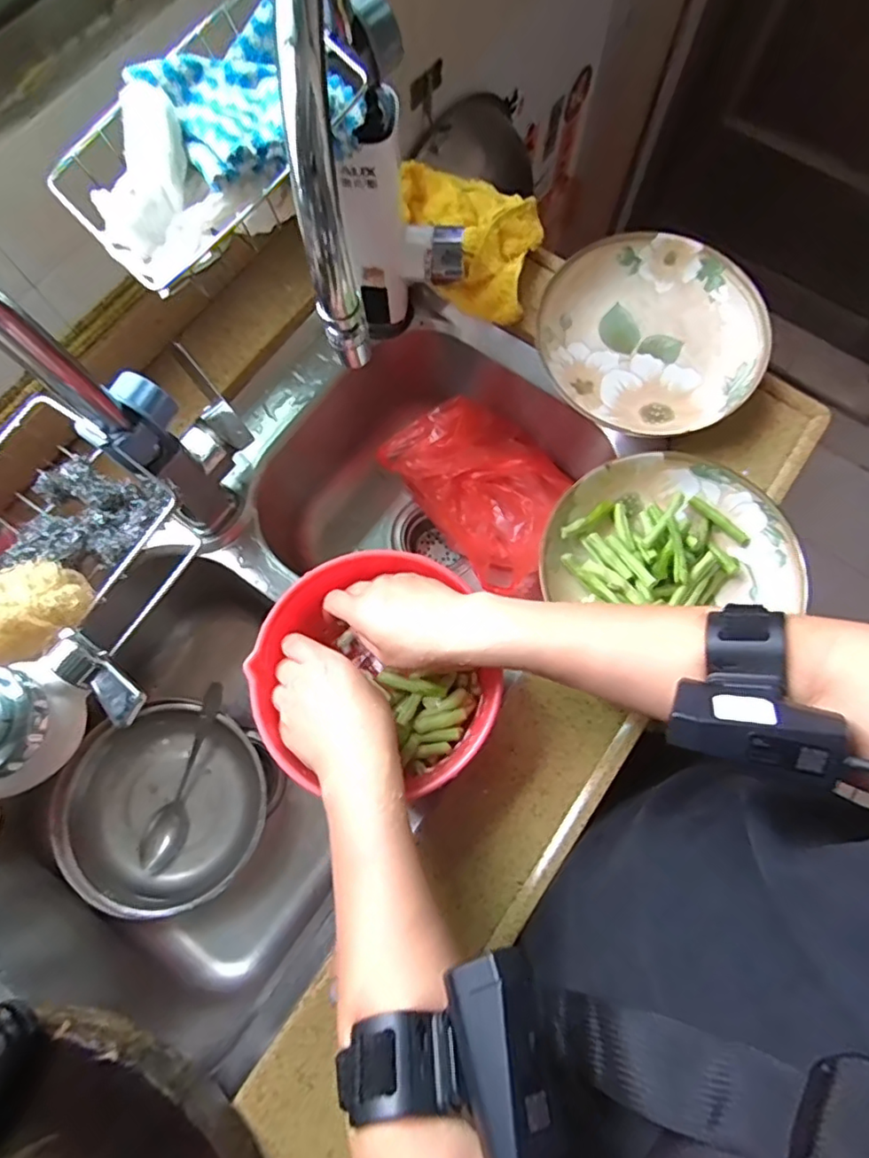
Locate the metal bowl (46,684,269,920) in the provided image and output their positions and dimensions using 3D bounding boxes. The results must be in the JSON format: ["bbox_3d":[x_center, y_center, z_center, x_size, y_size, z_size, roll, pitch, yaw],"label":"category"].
[{"bbox_3d":[-0.281,0.235,0.604,0.194,0.073,0.190,0,74,-1],"label":"metal bowl"}]

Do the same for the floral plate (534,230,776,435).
[{"bbox_3d":[0.191,-0.217,0.526,0.193,0.041,0.179,0,74,-1],"label":"floral plate"}]

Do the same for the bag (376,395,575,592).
[{"bbox_3d":[0.061,-0.107,0.647,0.139,0.099,0.194,-41,79,-11],"label":"bag"}]

